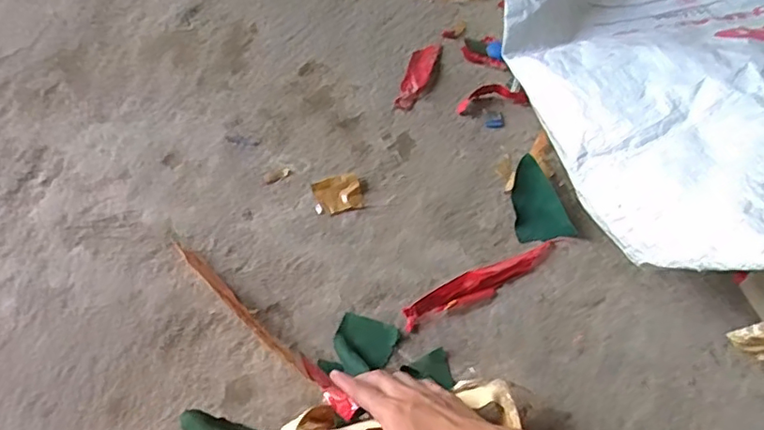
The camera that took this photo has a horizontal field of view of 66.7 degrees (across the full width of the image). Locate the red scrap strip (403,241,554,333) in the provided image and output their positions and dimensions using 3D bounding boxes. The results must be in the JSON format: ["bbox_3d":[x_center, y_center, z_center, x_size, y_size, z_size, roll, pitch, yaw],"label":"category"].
[{"bbox_3d":[0.097,0.066,0.562,0.165,0.013,0.029,-23,66,-12],"label":"red scrap strip"}]

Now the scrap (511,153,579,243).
[{"bbox_3d":[0.162,-0.018,0.603,0.055,0.017,0.089,-9,64,-6],"label":"scrap"}]

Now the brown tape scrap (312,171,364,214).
[{"bbox_3d":[-0.046,-0.023,0.609,0.048,0.005,0.042,-16,65,-9],"label":"brown tape scrap"}]

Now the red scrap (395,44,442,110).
[{"bbox_3d":[0.042,-0.164,0.678,0.030,0.009,0.099,18,64,8],"label":"red scrap"}]

